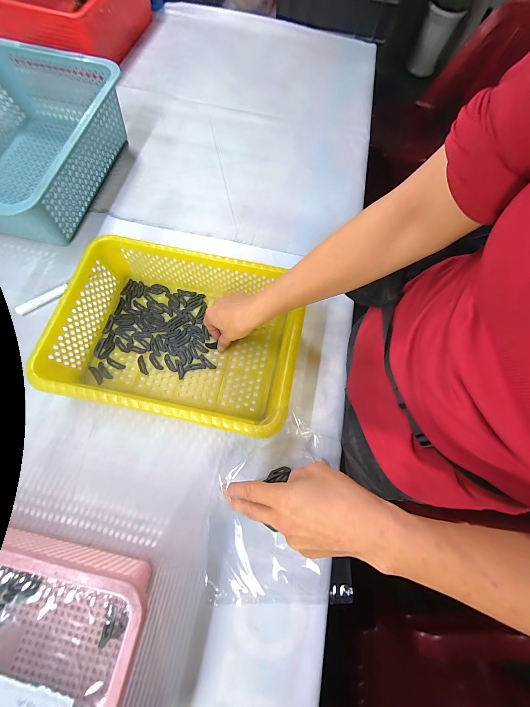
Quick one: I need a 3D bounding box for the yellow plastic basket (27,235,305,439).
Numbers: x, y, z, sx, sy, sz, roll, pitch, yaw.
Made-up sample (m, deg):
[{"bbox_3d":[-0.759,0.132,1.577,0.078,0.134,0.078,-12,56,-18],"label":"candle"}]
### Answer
[{"bbox_3d":[-0.125,-0.028,0.424,0.347,0.092,0.251,12,72,2],"label":"yellow plastic basket"}]

